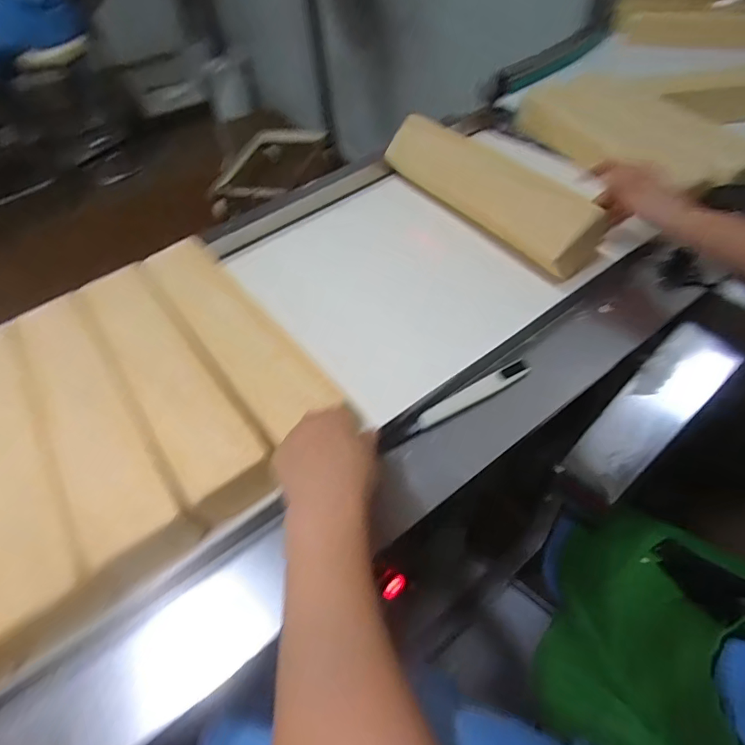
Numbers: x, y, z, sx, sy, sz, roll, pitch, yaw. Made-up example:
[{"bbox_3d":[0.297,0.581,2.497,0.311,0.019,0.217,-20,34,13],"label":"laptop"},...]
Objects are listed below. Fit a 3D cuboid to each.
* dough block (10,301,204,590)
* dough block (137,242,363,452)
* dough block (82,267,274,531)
[{"bbox_3d":[-0.277,0.045,0.476,0.081,0.049,0.377,-32,52,-20],"label":"dough block"},{"bbox_3d":[-0.152,-0.056,0.520,0.084,0.029,0.334,-32,53,-21],"label":"dough block"},{"bbox_3d":[-0.214,-0.004,0.496,0.081,0.035,0.367,-31,52,-20],"label":"dough block"}]

